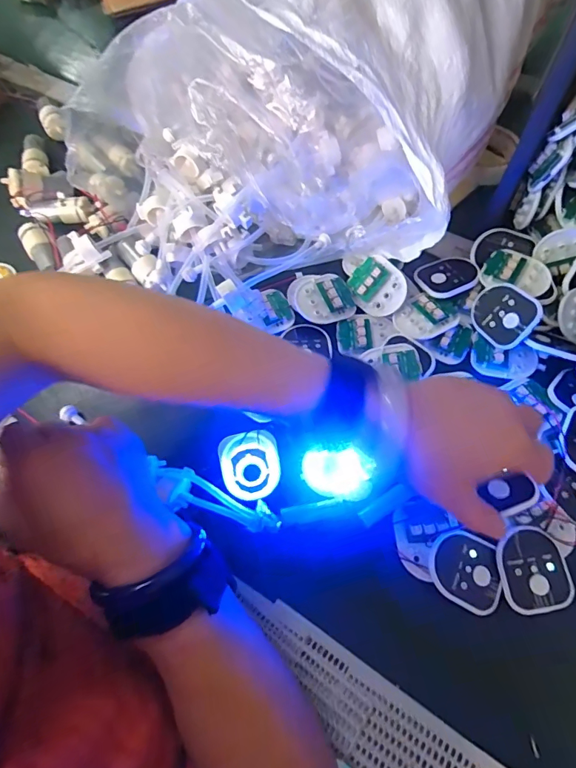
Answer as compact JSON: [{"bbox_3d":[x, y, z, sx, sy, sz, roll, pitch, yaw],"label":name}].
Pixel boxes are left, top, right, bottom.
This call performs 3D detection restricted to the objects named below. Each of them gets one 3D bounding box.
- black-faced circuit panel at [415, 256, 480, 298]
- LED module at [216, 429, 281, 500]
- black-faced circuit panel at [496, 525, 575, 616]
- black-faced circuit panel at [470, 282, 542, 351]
[{"bbox_3d":[0.156,-0.104,0.416,0.056,0.012,0.043,-23,52,-4],"label":"black-faced circuit panel"},{"bbox_3d":[-0.031,0.067,0.356,0.048,0.006,0.056,-14,64,-6],"label":"LED module"},{"bbox_3d":[0.180,0.137,0.317,0.046,0.014,0.056,-11,64,-5],"label":"black-faced circuit panel"},{"bbox_3d":[0.193,-0.063,0.386,0.006,0.052,0.057,4,38,-38],"label":"black-faced circuit panel"}]

